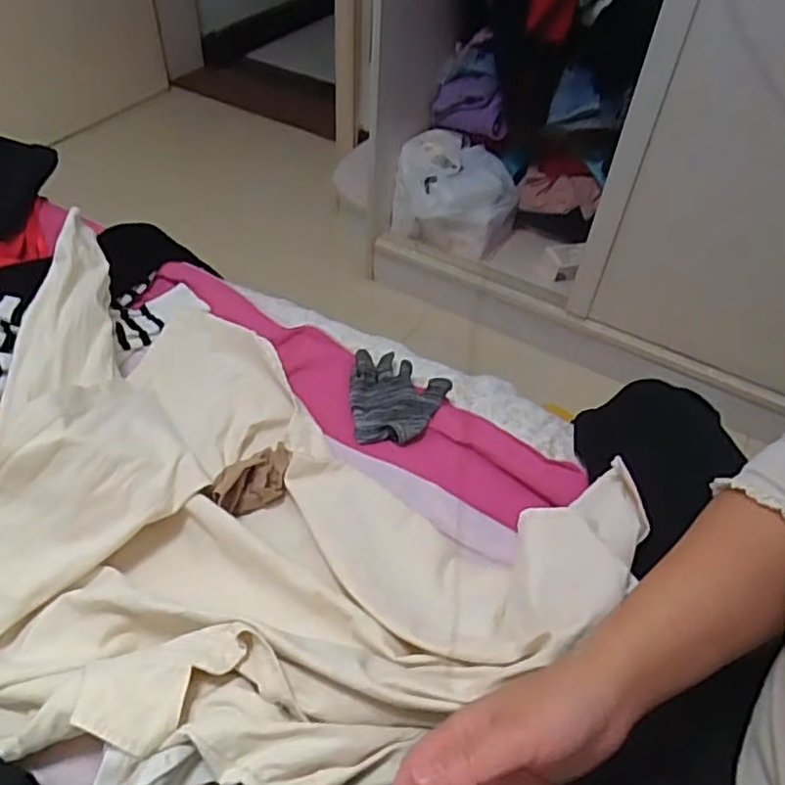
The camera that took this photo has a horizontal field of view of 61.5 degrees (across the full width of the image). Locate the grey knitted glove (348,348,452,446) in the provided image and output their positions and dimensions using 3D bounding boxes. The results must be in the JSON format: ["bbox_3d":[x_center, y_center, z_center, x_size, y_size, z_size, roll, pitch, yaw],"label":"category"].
[{"bbox_3d":[0.008,-0.002,0.813,0.118,0.018,0.146,0,48,-3],"label":"grey knitted glove"}]

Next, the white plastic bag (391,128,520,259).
[{"bbox_3d":[0.162,-0.513,1.706,0.313,0.205,0.218,8,47,3],"label":"white plastic bag"}]

